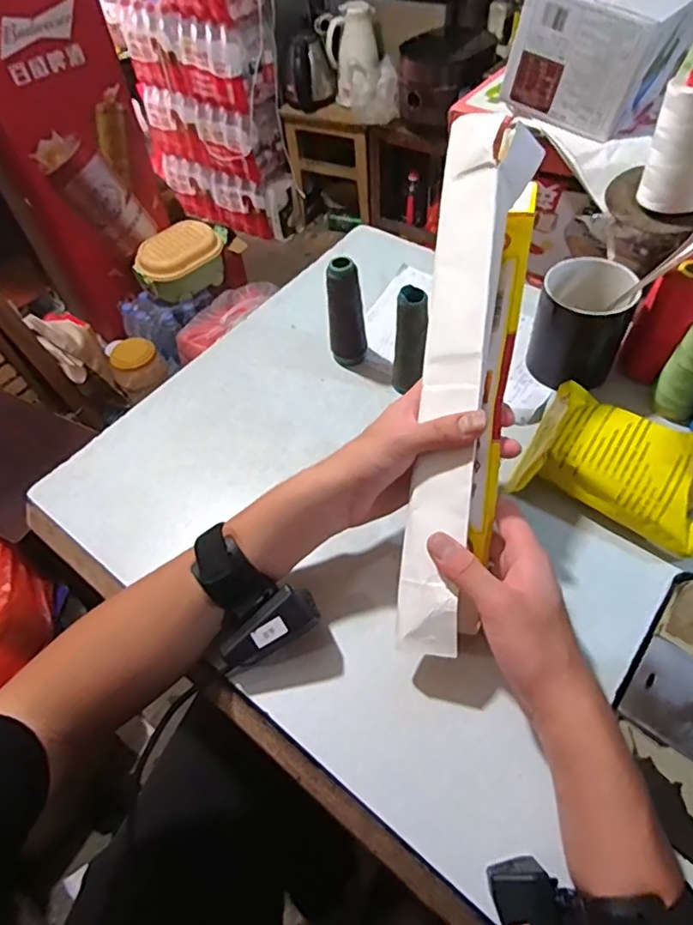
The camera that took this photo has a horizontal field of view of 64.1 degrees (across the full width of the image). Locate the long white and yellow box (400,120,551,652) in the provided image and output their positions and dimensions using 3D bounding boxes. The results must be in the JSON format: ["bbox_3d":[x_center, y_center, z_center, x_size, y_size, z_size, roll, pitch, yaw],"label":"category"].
[{"bbox_3d":[0.082,-0.054,0.383,0.065,0.056,0.358,8,87,11],"label":"long white and yellow box"}]

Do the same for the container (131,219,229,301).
[{"bbox_3d":[-0.418,-0.530,1.438,0.256,0.142,0.115,-24,55,-13],"label":"container"}]

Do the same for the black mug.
[{"bbox_3d":[0.218,-0.128,0.519,0.081,0.092,0.085,21,58,19],"label":"black mug"}]

